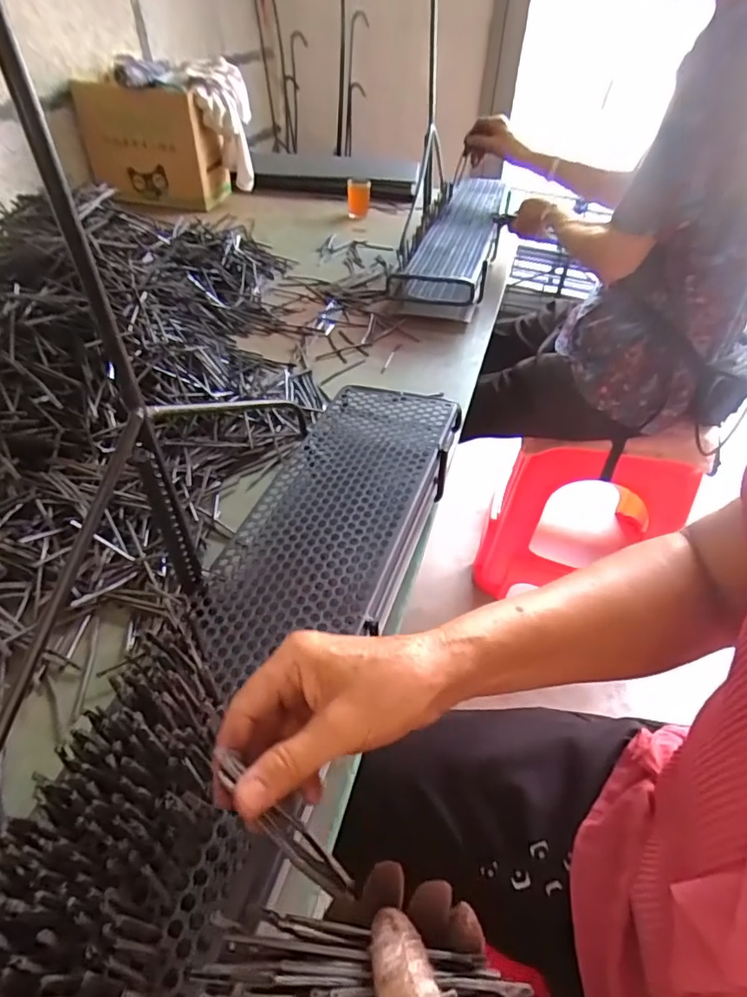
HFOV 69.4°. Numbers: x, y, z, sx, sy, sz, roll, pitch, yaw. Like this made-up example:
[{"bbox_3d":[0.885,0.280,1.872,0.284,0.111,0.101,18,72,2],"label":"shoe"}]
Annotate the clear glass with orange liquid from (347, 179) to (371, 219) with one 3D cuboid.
[{"bbox_3d":[-0.035,-0.720,1.304,0.051,0.078,0.051,-2,45,-3],"label":"clear glass with orange liquid"}]

